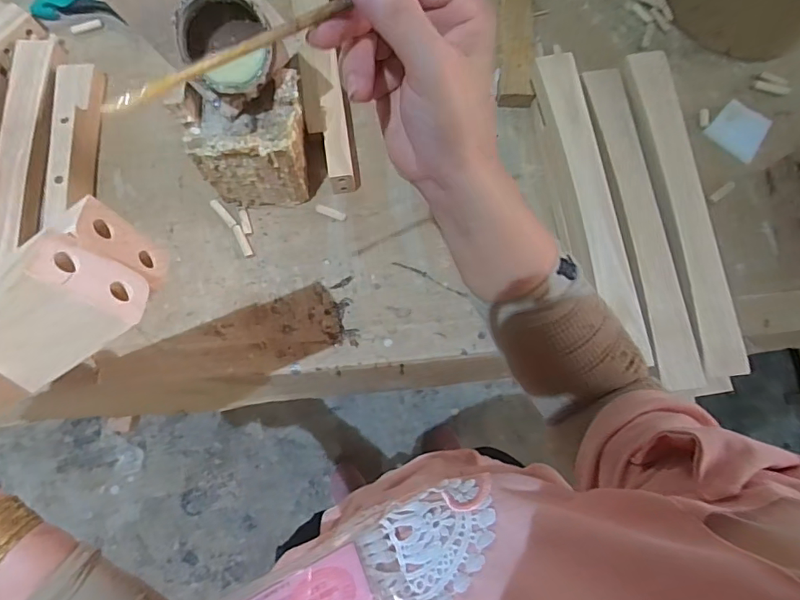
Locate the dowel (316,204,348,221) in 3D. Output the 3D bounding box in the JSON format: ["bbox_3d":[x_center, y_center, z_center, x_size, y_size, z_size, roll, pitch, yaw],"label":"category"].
[{"bbox_3d":[-0.085,-0.108,0.606,0.039,0.006,0.011,19,77,5],"label":"dowel"}]

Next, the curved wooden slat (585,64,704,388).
[{"bbox_3d":[0.269,-0.095,0.545,0.048,0.011,0.376,-8,76,-2],"label":"curved wooden slat"}]

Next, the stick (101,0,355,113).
[{"bbox_3d":[-0.026,-0.125,0.208,0.182,0.006,0.006,-26,77,-4],"label":"stick"}]

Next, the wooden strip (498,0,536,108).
[{"bbox_3d":[0.158,-0.380,0.662,0.047,0.022,0.262,2,76,1],"label":"wooden strip"}]

